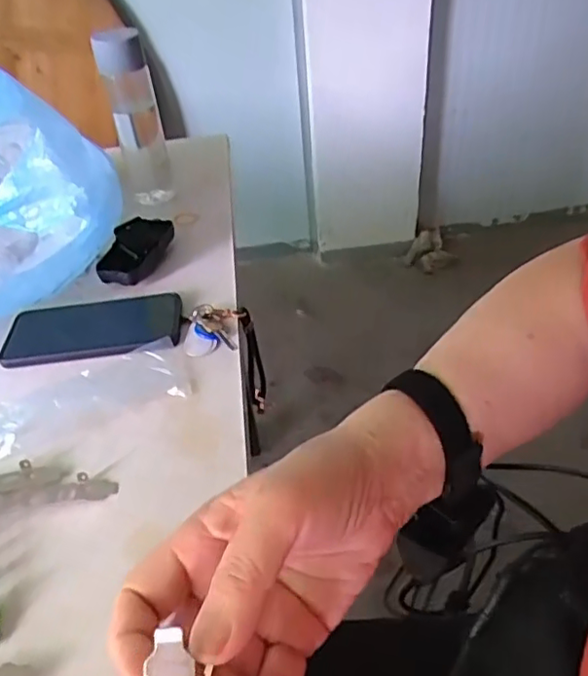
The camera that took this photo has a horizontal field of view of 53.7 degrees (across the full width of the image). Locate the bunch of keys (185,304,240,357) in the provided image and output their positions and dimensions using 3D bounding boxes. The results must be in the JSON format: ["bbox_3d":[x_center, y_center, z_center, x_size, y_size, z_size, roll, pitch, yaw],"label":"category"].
[{"bbox_3d":[-0.077,-0.009,0.547,0.049,0.015,0.058,-2,40,5],"label":"bunch of keys"}]

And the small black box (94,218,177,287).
[{"bbox_3d":[-0.175,-0.099,0.646,0.055,0.037,0.110,6,41,14],"label":"small black box"}]

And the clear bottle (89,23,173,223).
[{"bbox_3d":[-0.191,-0.255,0.707,0.065,0.210,0.059,-16,41,-11],"label":"clear bottle"}]

